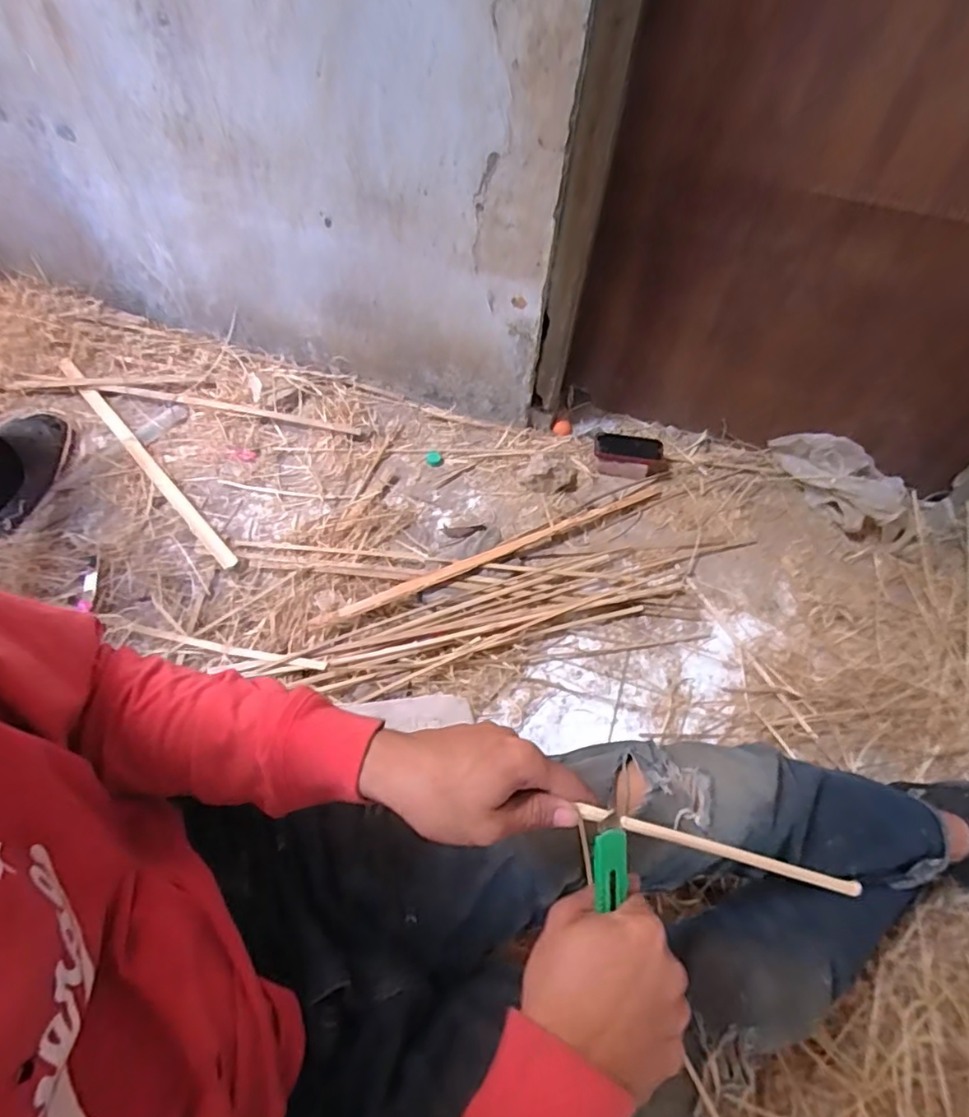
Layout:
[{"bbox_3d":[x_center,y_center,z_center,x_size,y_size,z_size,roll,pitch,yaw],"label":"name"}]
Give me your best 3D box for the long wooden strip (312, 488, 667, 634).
[{"bbox_3d":[0.033,-0.013,1.039,0.690,0.024,0.027,-22,60,-19],"label":"long wooden strip"}]

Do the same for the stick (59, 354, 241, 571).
[{"bbox_3d":[-0.679,-0.207,1.141,0.029,0.015,0.699,-36,65,-25],"label":"stick"}]

